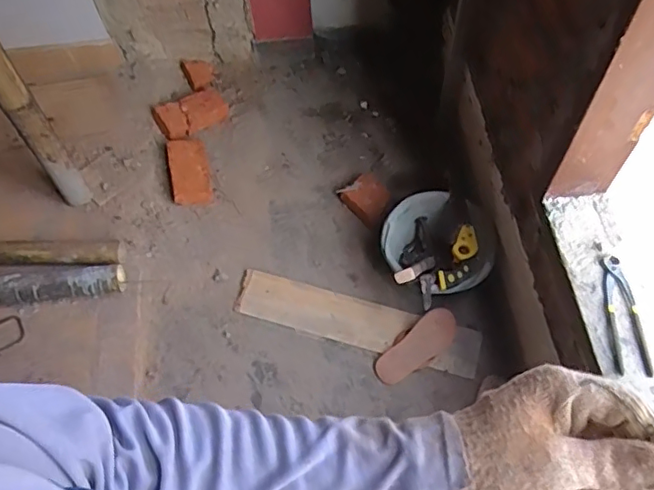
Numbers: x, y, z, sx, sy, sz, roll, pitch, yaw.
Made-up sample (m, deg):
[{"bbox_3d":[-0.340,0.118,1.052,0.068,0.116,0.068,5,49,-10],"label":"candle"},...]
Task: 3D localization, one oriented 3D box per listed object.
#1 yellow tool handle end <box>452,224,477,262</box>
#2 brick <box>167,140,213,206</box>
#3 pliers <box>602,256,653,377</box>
[{"bbox_3d":[0.332,-0.002,1.357,0.054,0.028,0.084,22,86,21],"label":"yellow tool handle end"},{"bbox_3d":[-0.394,-0.215,1.635,0.112,0.047,0.225,-12,60,-3],"label":"brick"},{"bbox_3d":[0.499,0.115,0.967,0.052,0.012,0.205,-1,60,3],"label":"pliers"}]

